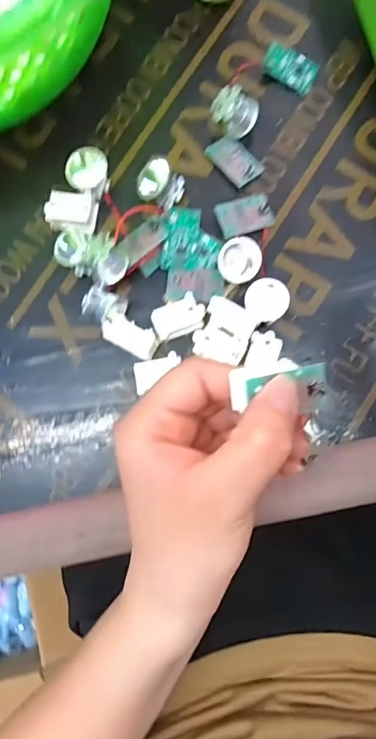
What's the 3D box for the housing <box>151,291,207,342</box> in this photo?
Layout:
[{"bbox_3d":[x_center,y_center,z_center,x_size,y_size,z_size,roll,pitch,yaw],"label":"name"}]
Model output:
[{"bbox_3d":[-0.005,-0.029,0.240,0.029,0.011,0.018,-27,83,-2],"label":"housing"}]

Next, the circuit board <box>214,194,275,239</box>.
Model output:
[{"bbox_3d":[0.034,-0.090,0.247,0.034,0.004,0.021,-20,89,-16],"label":"circuit board"}]

